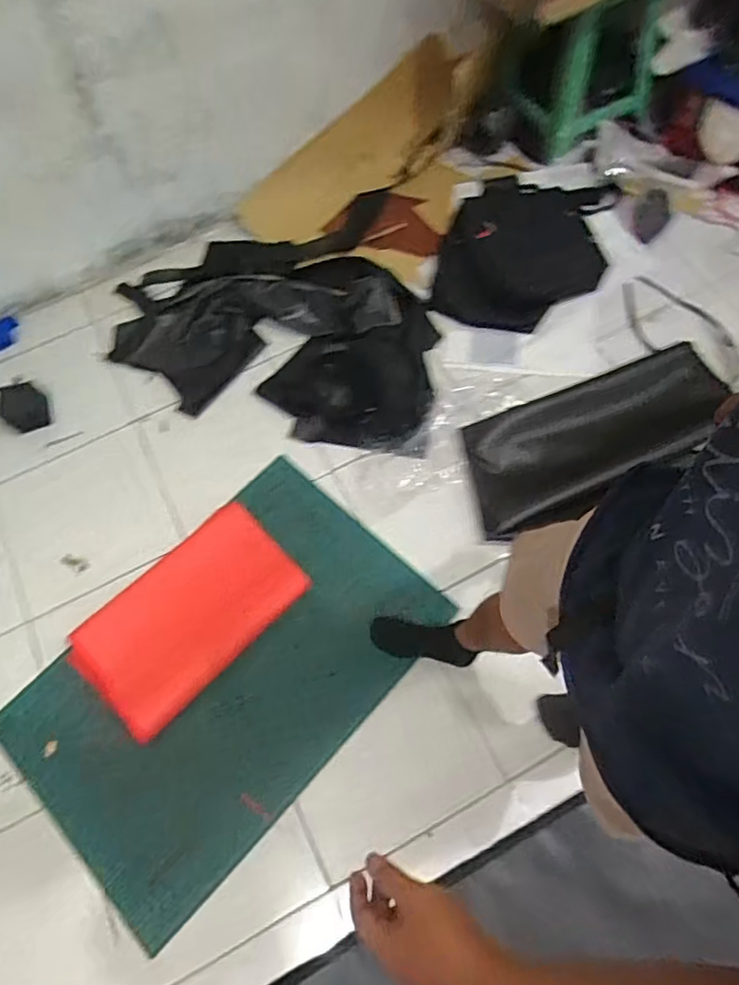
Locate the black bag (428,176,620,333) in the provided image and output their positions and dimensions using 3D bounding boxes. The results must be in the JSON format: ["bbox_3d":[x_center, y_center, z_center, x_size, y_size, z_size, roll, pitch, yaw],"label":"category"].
[{"bbox_3d":[0.465,-0.739,1.775,0.463,0.044,0.595,12,67,7],"label":"black bag"}]

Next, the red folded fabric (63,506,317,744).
[{"bbox_3d":[-0.400,0.272,1.352,0.502,0.056,0.333,-42,71,-15],"label":"red folded fabric"}]

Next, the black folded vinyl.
[{"bbox_3d":[0.563,-0.136,1.489,0.732,0.061,0.323,-24,67,-9],"label":"black folded vinyl"}]

